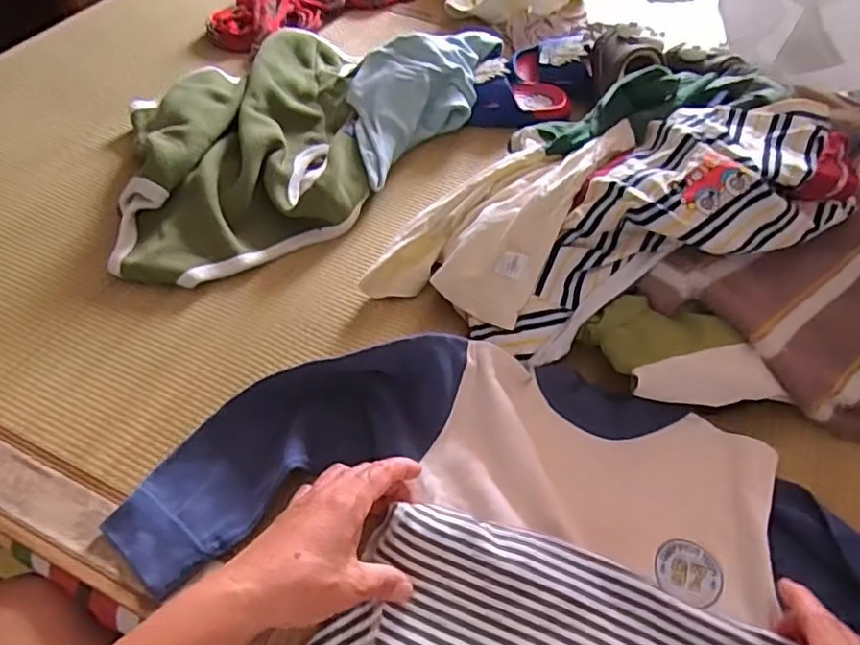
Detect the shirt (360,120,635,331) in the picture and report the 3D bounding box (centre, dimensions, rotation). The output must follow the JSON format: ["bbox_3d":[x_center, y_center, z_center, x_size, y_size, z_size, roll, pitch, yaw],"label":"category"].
[{"bbox_3d":[0.069,-0.108,0.596,0.149,0.094,0.240,31,56,20],"label":"shirt"}]

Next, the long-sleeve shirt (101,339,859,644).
[{"bbox_3d":[0.081,0.179,0.426,0.556,0.058,0.351,25,58,20],"label":"long-sleeve shirt"}]

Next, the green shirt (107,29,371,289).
[{"bbox_3d":[-0.212,-0.216,0.698,0.267,0.056,0.385,-8,52,-8],"label":"green shirt"}]

